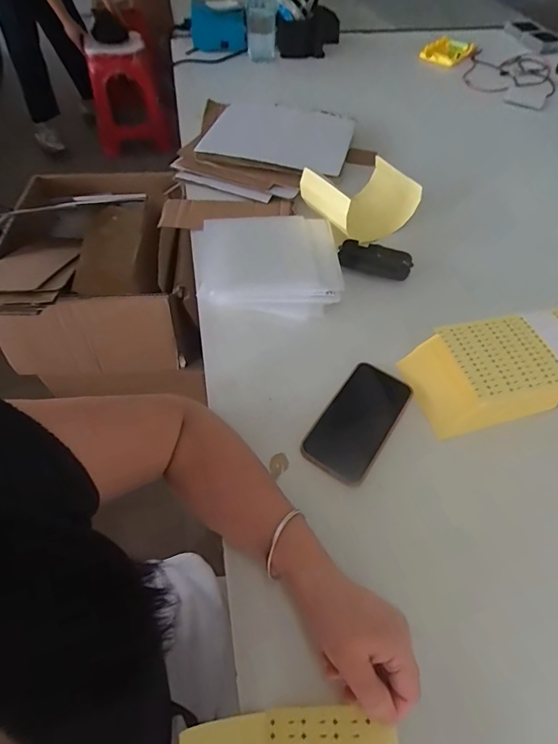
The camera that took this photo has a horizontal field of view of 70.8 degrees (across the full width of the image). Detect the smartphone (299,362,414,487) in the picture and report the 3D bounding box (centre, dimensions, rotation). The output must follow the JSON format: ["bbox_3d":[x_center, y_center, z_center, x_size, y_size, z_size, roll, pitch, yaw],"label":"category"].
[{"bbox_3d":[0.094,0.055,0.463,0.078,0.012,0.152,31,59,18],"label":"smartphone"}]

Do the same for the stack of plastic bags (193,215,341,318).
[{"bbox_3d":[-0.021,-0.161,0.583,0.213,0.041,0.189,-2,55,-4],"label":"stack of plastic bags"}]

